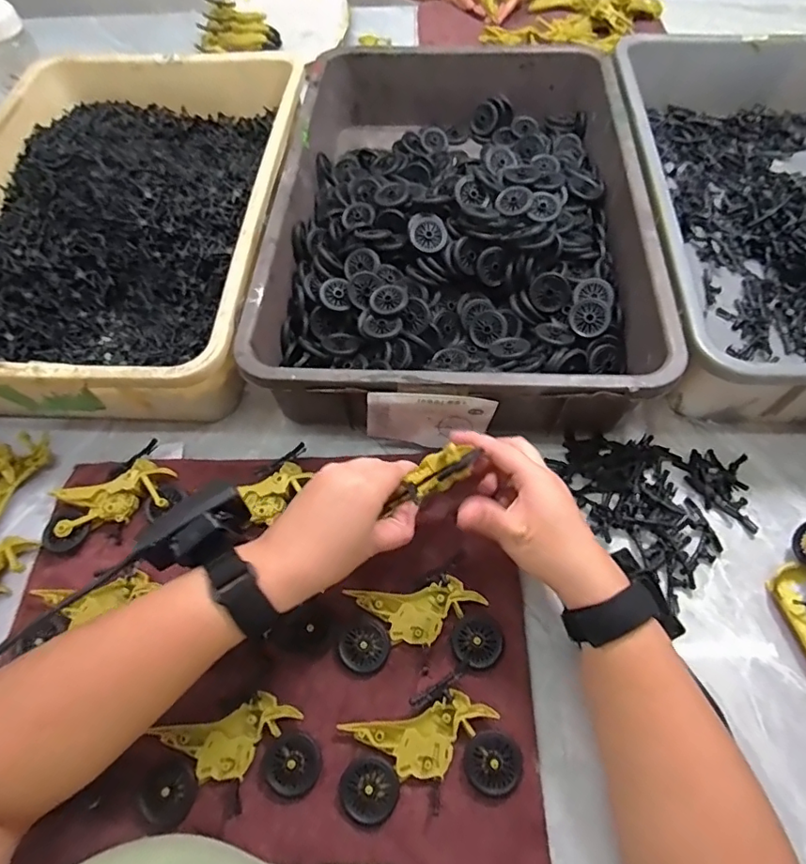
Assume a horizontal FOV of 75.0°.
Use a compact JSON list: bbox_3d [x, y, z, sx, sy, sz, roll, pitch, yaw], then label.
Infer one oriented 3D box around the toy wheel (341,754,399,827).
[{"bbox_3d":[-0.022,0.238,0.349,0.037,0.004,0.037,-2,62,3],"label":"toy wheel"}]

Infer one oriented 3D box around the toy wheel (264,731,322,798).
[{"bbox_3d":[-0.076,0.226,0.357,0.038,0.006,0.036,-2,62,3],"label":"toy wheel"}]

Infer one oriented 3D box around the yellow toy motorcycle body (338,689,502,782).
[{"bbox_3d":[0.015,0.213,0.365,0.101,0.012,0.045,-16,63,-4],"label":"yellow toy motorcycle body"}]

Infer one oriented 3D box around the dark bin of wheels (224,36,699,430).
[{"bbox_3d":[0.059,-0.239,0.567,0.354,0.104,0.517,2,63,5],"label":"dark bin of wheels"}]

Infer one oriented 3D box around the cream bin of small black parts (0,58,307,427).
[{"bbox_3d":[-0.309,-0.249,0.583,0.358,0.085,0.503,2,60,4],"label":"cream bin of small black parts"}]

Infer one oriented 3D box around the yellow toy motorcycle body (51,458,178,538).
[{"bbox_3d":[-0.250,0.057,0.456,0.097,0.018,0.045,-20,63,-6],"label":"yellow toy motorcycle body"}]

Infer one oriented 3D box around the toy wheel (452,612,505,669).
[{"bbox_3d":[0.056,0.156,0.392,0.036,0.016,0.038,-2,62,3],"label":"toy wheel"}]

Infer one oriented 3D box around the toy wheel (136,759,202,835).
[{"bbox_3d":[-0.157,0.243,0.351,0.035,0.006,0.040,25,67,16],"label":"toy wheel"}]

